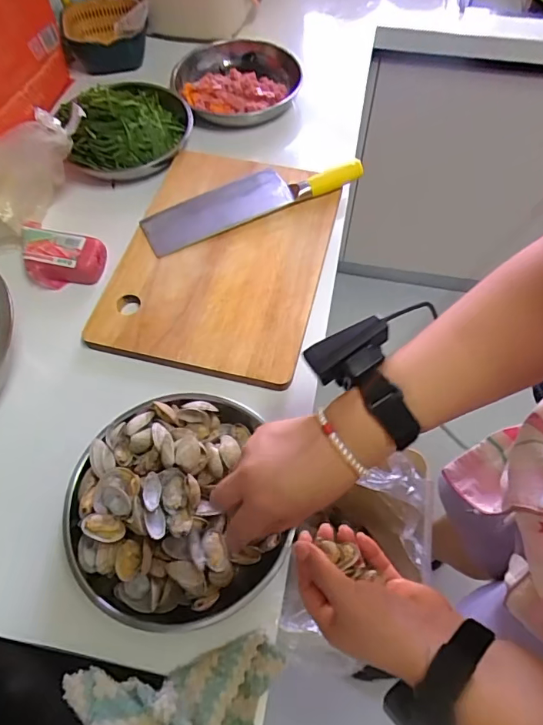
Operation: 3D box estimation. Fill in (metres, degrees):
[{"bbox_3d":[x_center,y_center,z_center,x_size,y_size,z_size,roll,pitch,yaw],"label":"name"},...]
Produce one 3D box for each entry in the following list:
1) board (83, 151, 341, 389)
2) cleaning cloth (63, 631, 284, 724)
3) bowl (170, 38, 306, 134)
[{"bbox_3d":[-0.060,-0.145,0.626,0.255,0.028,0.354,13,63,6],"label":"board"},{"bbox_3d":[-0.071,0.292,0.364,0.160,0.035,0.115,-9,63,-6],"label":"cleaning cloth"},{"bbox_3d":[-0.058,-0.487,0.812,0.216,0.045,0.210,0,62,-1],"label":"bowl"}]

